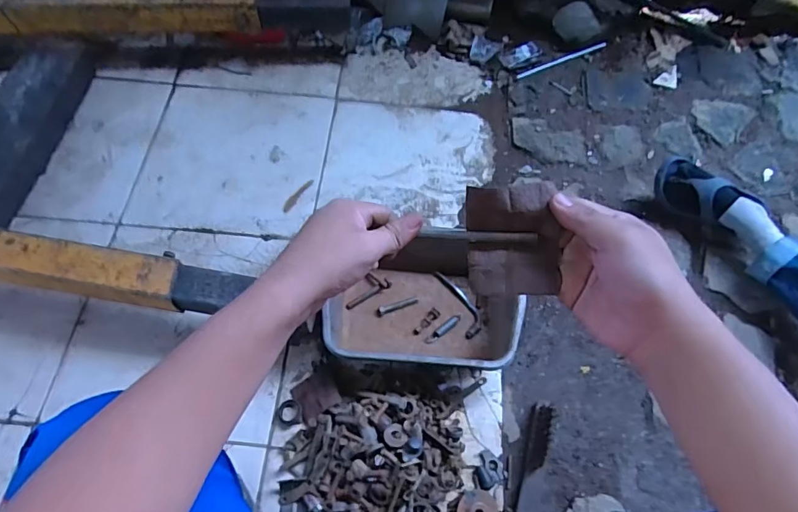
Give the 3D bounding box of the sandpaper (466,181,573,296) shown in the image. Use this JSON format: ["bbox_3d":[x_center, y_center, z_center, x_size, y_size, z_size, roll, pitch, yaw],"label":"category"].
[{"bbox_3d":[0.096,-0.013,0.402,0.076,0.015,0.091,-2,101,7],"label":"sandpaper"}]

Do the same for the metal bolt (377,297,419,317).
[{"bbox_3d":[-0.002,0.097,0.937,0.082,0.014,0.016,-18,66,-9],"label":"metal bolt"}]

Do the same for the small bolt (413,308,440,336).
[{"bbox_3d":[0.053,0.126,0.921,0.019,0.011,0.064,39,70,16],"label":"small bolt"}]

